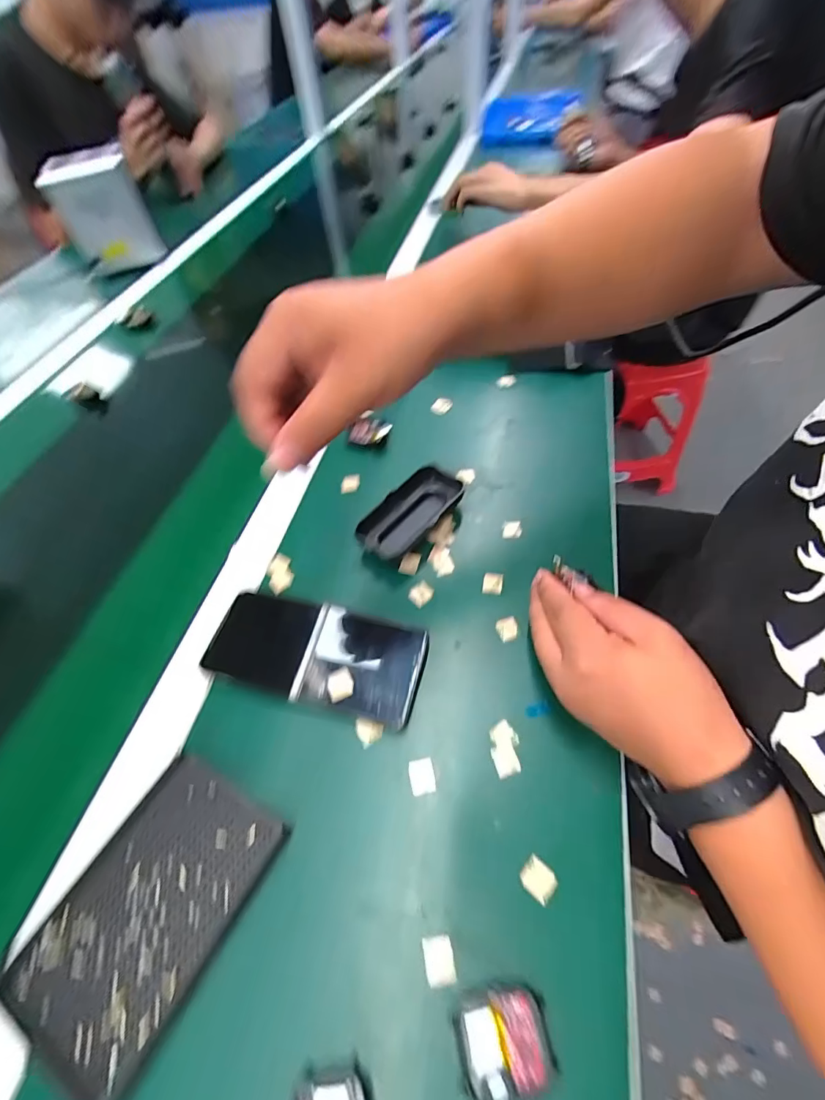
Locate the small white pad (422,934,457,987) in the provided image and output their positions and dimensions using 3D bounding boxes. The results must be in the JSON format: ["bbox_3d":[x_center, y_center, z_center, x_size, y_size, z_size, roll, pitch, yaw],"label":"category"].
[{"bbox_3d":[0.015,0.223,0.244,0.016,0.005,0.020,-9,55,-3],"label":"small white pad"}]

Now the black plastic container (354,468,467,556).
[{"bbox_3d":[0.002,-0.035,0.414,0.112,0.025,0.048,-39,62,-22],"label":"black plastic container"}]

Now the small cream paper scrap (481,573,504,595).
[{"bbox_3d":[0.068,0.028,0.379,0.016,0.006,0.020,10,56,10],"label":"small cream paper scrap"}]

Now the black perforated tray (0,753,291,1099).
[{"bbox_3d":[-0.147,0.202,0.257,0.088,0.020,0.134,26,60,20],"label":"black perforated tray"}]

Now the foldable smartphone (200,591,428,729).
[{"bbox_3d":[-0.073,0.076,0.340,0.158,0.013,0.074,13,57,7],"label":"foldable smartphone"}]

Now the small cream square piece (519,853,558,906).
[{"bbox_3d":[0.074,0.193,0.263,0.017,0.005,0.019,-40,62,-22],"label":"small cream square piece"}]

